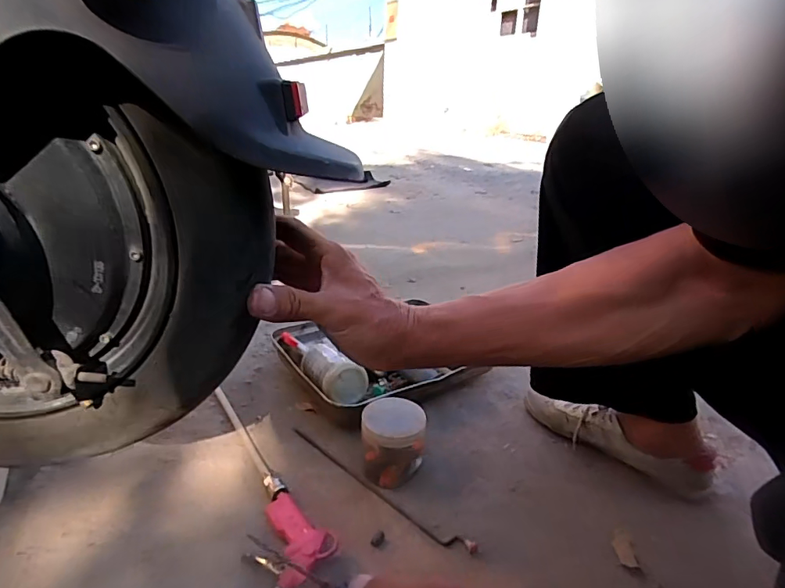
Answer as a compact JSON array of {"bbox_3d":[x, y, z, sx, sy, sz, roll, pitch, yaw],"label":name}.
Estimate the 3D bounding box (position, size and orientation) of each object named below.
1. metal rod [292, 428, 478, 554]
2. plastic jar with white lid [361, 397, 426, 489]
[{"bbox_3d":[-0.032,0.248,0.617,0.315,0.005,0.028,18,19,36],"label":"metal rod"},{"bbox_3d":[0.002,0.194,0.630,0.082,0.081,0.092,5,21,4],"label":"plastic jar with white lid"}]

